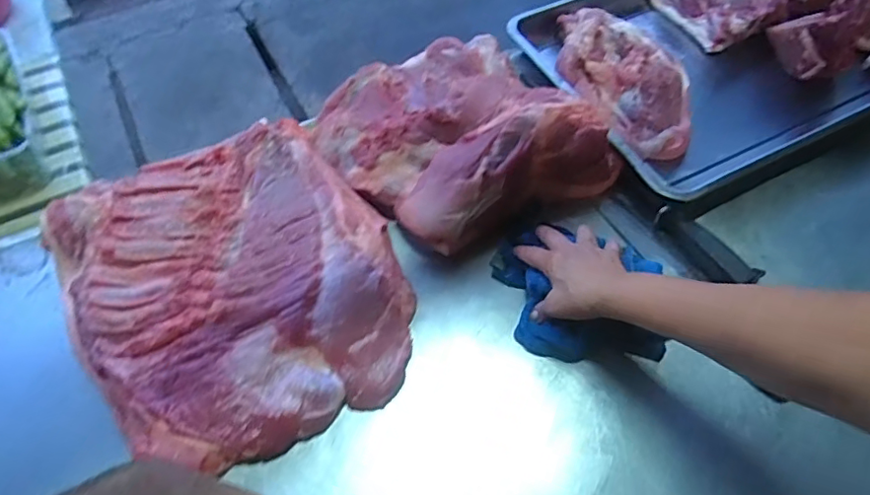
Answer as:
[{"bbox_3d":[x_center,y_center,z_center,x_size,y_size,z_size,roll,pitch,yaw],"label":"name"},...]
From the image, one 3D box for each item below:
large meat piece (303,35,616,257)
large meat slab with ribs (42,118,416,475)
[{"bbox_3d":[0.030,-0.147,0.694,0.305,0.078,0.262,-23,63,-15],"label":"large meat piece"},{"bbox_3d":[-0.211,0.042,0.613,0.333,0.065,0.356,-24,63,-15],"label":"large meat slab with ribs"}]

